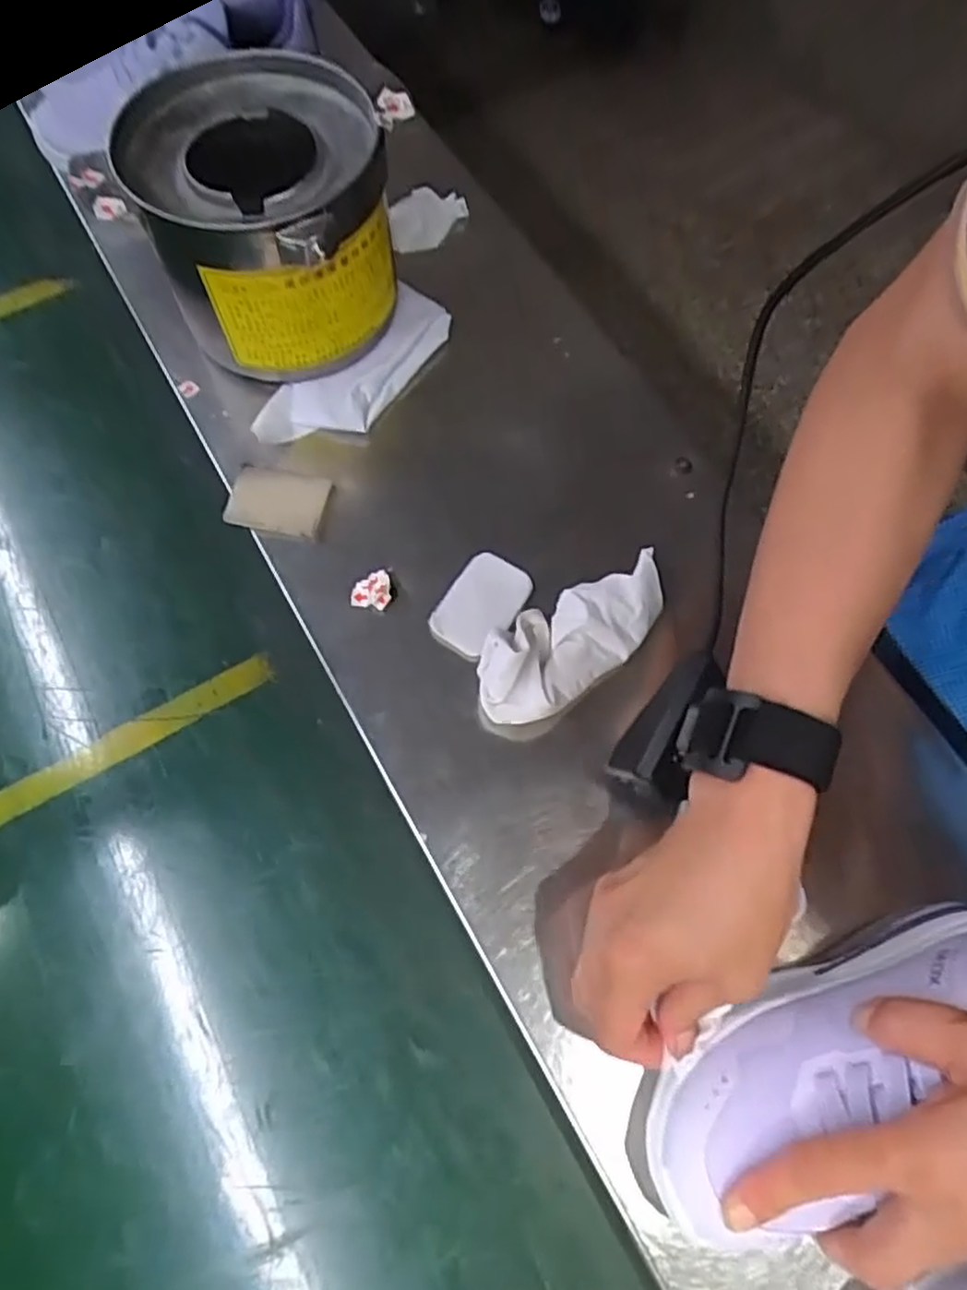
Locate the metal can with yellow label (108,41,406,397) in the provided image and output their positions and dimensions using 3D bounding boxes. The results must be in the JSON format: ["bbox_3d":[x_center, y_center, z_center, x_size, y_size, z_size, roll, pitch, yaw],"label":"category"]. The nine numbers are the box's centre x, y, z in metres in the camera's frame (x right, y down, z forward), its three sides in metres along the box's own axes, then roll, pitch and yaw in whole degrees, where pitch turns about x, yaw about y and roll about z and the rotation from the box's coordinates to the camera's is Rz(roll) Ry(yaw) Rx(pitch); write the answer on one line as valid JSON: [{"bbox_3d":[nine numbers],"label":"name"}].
[{"bbox_3d":[-0.125,-0.245,0.438,0.132,0.119,0.140,1,67,-1],"label":"metal can with yellow label"}]

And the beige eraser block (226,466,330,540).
[{"bbox_3d":[-0.121,-0.084,0.434,0.055,0.012,0.039,7,67,1],"label":"beige eraser block"}]

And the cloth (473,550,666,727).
[{"bbox_3d":[0.048,-0.004,0.389,0.115,0.036,0.051,-32,72,-14],"label":"cloth"}]

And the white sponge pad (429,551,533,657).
[{"bbox_3d":[-0.001,-0.022,0.417,0.039,0.012,0.061,30,70,10],"label":"white sponge pad"}]

